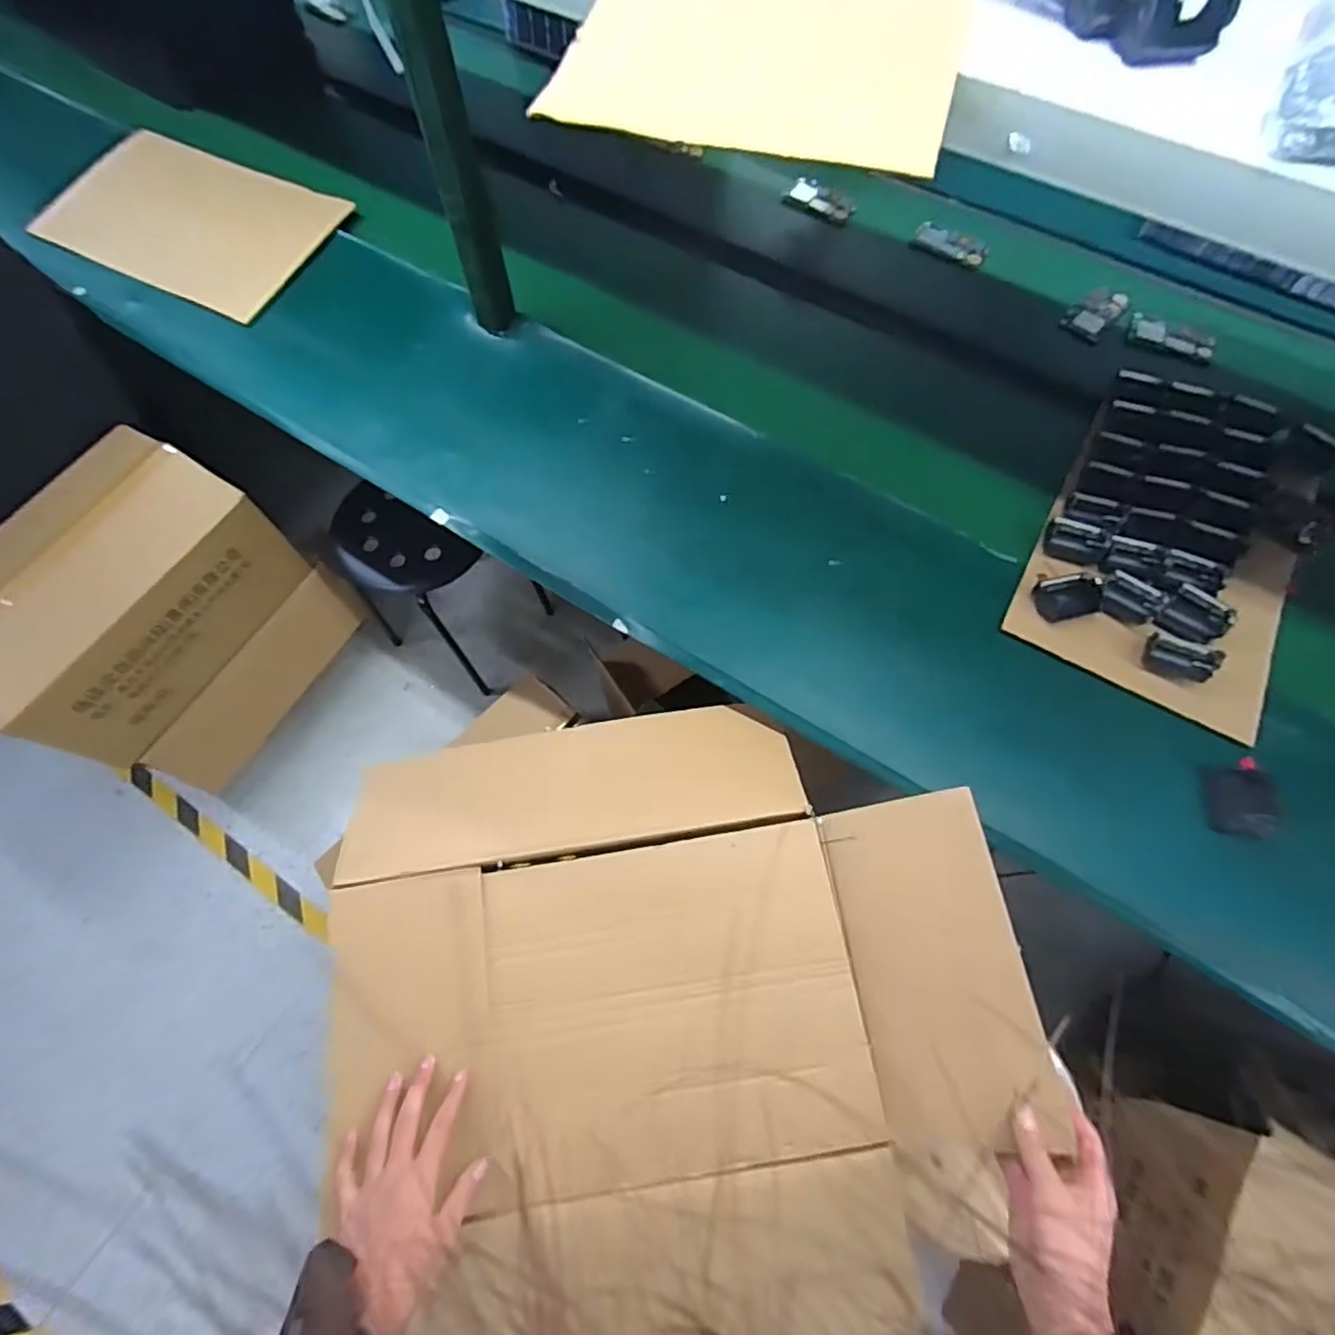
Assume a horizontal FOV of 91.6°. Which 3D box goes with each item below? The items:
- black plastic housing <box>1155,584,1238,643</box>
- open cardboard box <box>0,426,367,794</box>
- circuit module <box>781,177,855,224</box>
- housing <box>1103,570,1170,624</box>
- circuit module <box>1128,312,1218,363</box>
[{"bbox_3d":[0.653,-0.065,0.804,0.071,0.032,0.055,35,72,14],"label":"black plastic housing"},{"bbox_3d":[-1.022,-0.093,1.334,0.360,0.498,0.539,31,72,12],"label":"open cardboard box"},{"bbox_3d":[0.276,-0.837,1.166,0.128,0.012,0.049,32,95,10],"label":"circuit module"},{"bbox_3d":[0.587,-0.089,0.822,0.071,0.020,0.062,33,72,13],"label":"housing"},{"bbox_3d":[0.796,-0.520,1.027,0.126,0.017,0.050,26,71,11],"label":"circuit module"}]

